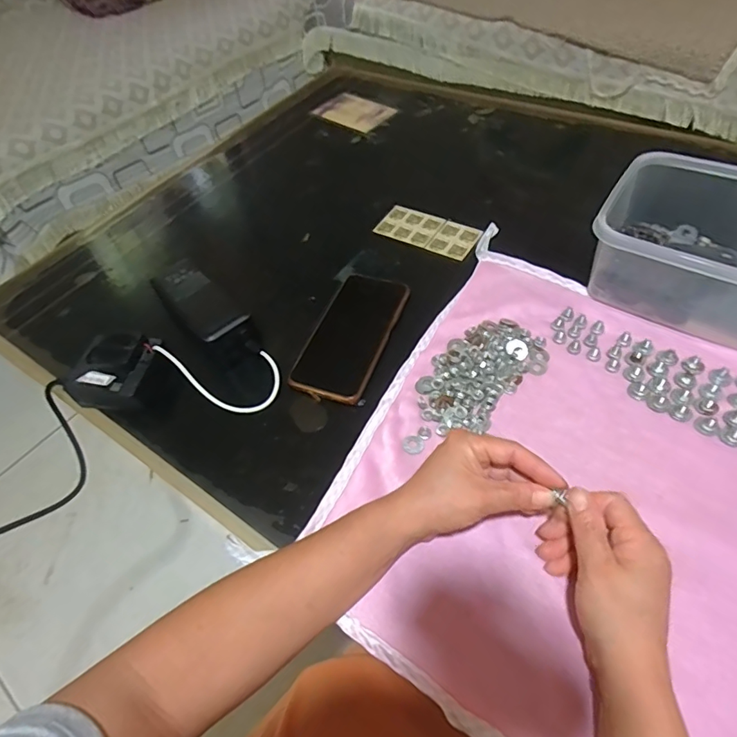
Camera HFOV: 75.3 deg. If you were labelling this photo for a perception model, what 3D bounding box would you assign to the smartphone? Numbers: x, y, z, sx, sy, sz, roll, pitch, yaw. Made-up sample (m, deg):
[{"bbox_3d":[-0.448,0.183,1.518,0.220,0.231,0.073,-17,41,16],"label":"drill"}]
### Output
[{"bbox_3d":[-0.017,-0.038,0.498,0.074,0.012,0.160,15,57,17],"label":"smartphone"}]

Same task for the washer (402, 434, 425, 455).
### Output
[{"bbox_3d":[0.040,0.068,0.427,0.020,0.004,0.018,5,55,11],"label":"washer"}]

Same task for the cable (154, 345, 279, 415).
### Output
[{"bbox_3d":[-0.152,0.010,0.475,0.122,0.033,0.065,-4,53,2],"label":"cable"}]

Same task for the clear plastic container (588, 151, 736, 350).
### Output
[{"bbox_3d":[0.359,-0.118,0.472,0.245,0.090,0.173,26,61,23],"label":"clear plastic container"}]

